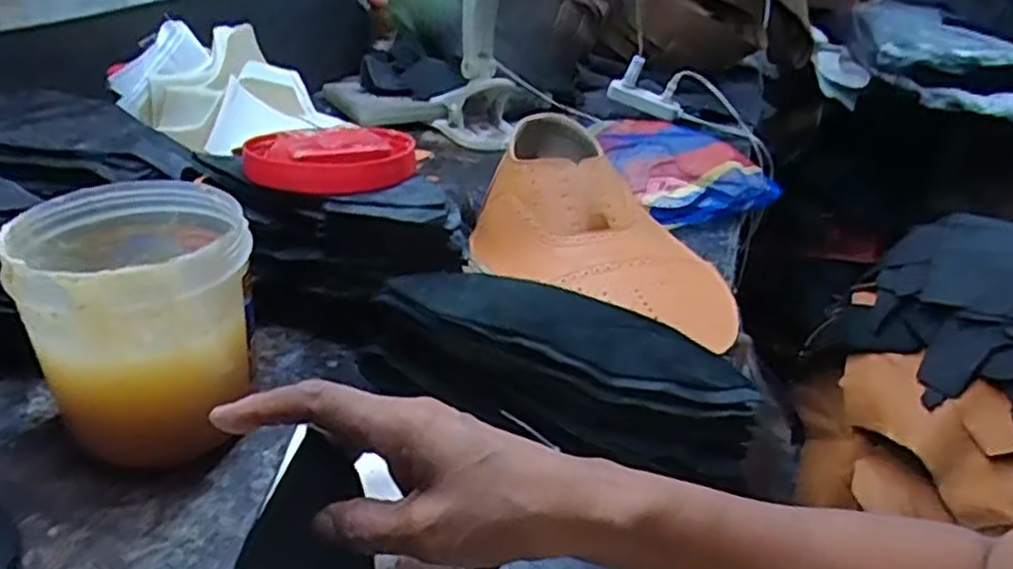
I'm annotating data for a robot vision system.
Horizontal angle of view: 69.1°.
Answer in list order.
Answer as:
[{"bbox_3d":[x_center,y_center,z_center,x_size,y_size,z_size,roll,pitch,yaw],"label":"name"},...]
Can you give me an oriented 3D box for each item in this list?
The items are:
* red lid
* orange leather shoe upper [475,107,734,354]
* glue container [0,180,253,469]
[{"bbox_3d":[-0.125,-0.094,0.524,0.117,0.022,0.101,-3,31,-10],"label":"red lid"},{"bbox_3d":[0.091,-0.053,0.634,0.242,0.085,0.187,15,32,20],"label":"orange leather shoe upper"},{"bbox_3d":[-0.208,0.022,0.427,0.110,0.129,0.119,-16,35,-30],"label":"glue container"}]

